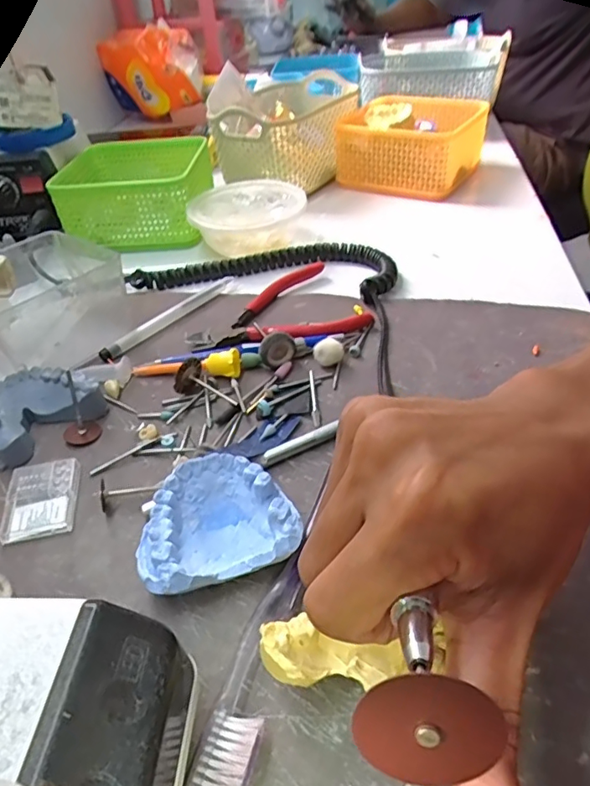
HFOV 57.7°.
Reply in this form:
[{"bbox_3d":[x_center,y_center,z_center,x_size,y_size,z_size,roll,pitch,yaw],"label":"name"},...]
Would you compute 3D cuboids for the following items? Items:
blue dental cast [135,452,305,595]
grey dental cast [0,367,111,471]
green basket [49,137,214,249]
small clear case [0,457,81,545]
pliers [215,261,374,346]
[{"bbox_3d":[-0.035,0.059,0.243,0.068,0.029,0.056,-13,42,-9],"label":"blue dental cast"},{"bbox_3d":[-0.155,0.009,0.318,0.052,0.023,0.066,28,51,32],"label":"grey dental cast"},{"bbox_3d":[-0.154,-0.205,0.540,0.127,0.061,0.135,0,42,6],"label":"green basket"},{"bbox_3d":[-0.131,0.054,0.276,0.036,0.008,0.045,-11,42,-6],"label":"small clear case"},{"bbox_3d":[-0.006,-0.062,0.384,0.107,0.021,0.087,-23,44,-19],"label":"pliers"}]

